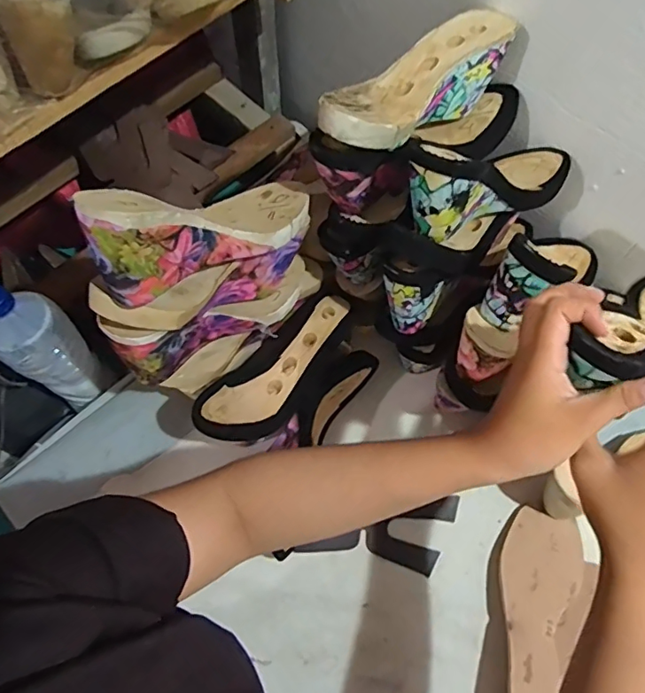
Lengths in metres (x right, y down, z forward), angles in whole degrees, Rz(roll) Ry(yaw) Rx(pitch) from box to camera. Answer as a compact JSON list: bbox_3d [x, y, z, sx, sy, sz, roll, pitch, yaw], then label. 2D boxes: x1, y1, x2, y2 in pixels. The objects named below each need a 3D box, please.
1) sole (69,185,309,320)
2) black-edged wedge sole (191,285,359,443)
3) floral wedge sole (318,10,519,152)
[{"bbox_3d":[-0.112,-0.095,0.475,0.080,0.246,0.121,39,116,16],"label":"sole"},{"bbox_3d":[-0.052,0.025,0.620,0.092,0.102,0.226,30,69,13],"label":"black-edged wedge sole"},{"bbox_3d":[0.086,-0.249,0.511,0.232,0.078,0.077,-42,72,-17],"label":"floral wedge sole"}]

